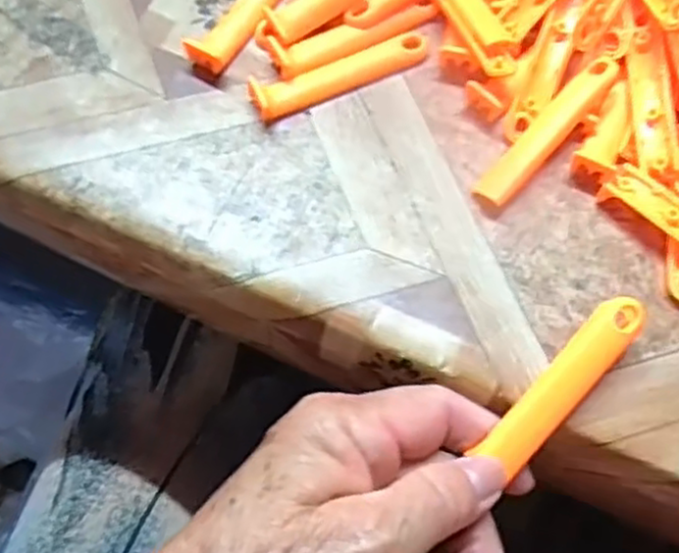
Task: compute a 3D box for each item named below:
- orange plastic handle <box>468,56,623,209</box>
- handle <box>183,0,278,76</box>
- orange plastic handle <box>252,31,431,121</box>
[{"bbox_3d":[0.081,-0.057,0.286,0.014,0.010,0.076,41,75,14],"label":"orange plastic handle"},{"bbox_3d":[-0.036,-0.115,0.307,0.017,0.010,0.076,32,73,11],"label":"handle"},{"bbox_3d":[0.001,-0.083,0.295,0.075,0.010,0.016,-24,72,-9],"label":"orange plastic handle"}]

